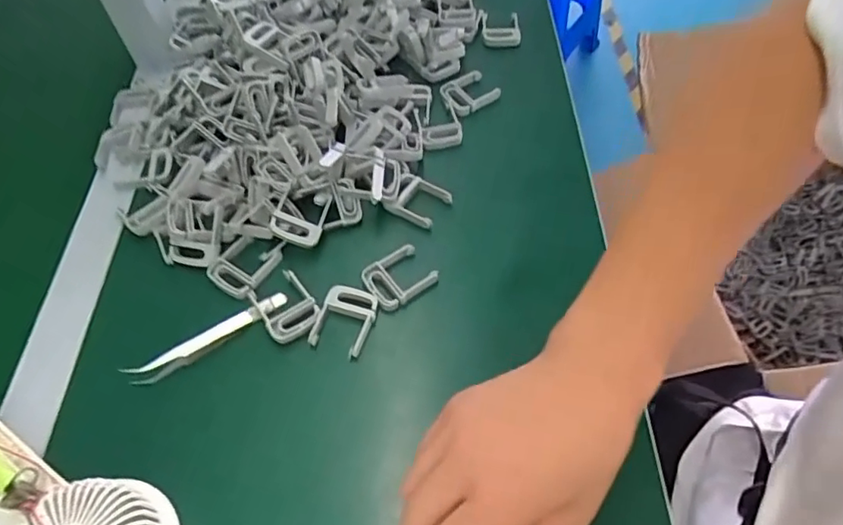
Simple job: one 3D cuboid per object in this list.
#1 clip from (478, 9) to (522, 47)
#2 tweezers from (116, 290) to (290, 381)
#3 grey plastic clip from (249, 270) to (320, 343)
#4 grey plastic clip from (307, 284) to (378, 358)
[{"bbox_3d":[0.081,-0.245,0.585,0.042,0.012,0.047,0,56,2],"label":"clip"},{"bbox_3d":[-0.148,0.051,0.395,0.114,0.017,0.016,-32,61,-18],"label":"tweezers"},{"bbox_3d":[-0.098,0.032,0.409,0.039,0.012,0.048,-32,61,-18],"label":"grey plastic clip"},{"bbox_3d":[-0.055,0.041,0.405,0.039,0.010,0.049,14,58,11],"label":"grey plastic clip"}]

